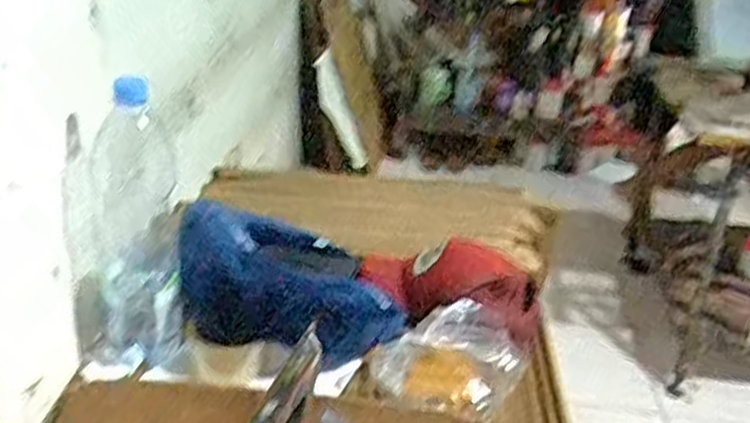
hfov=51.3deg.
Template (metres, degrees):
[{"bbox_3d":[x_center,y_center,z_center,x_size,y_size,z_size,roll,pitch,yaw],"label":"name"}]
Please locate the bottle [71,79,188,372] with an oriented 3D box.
[{"bbox_3d":[-0.280,0.017,0.879,0.121,0.321,0.096,-4,28,-18],"label":"bottle"}]

